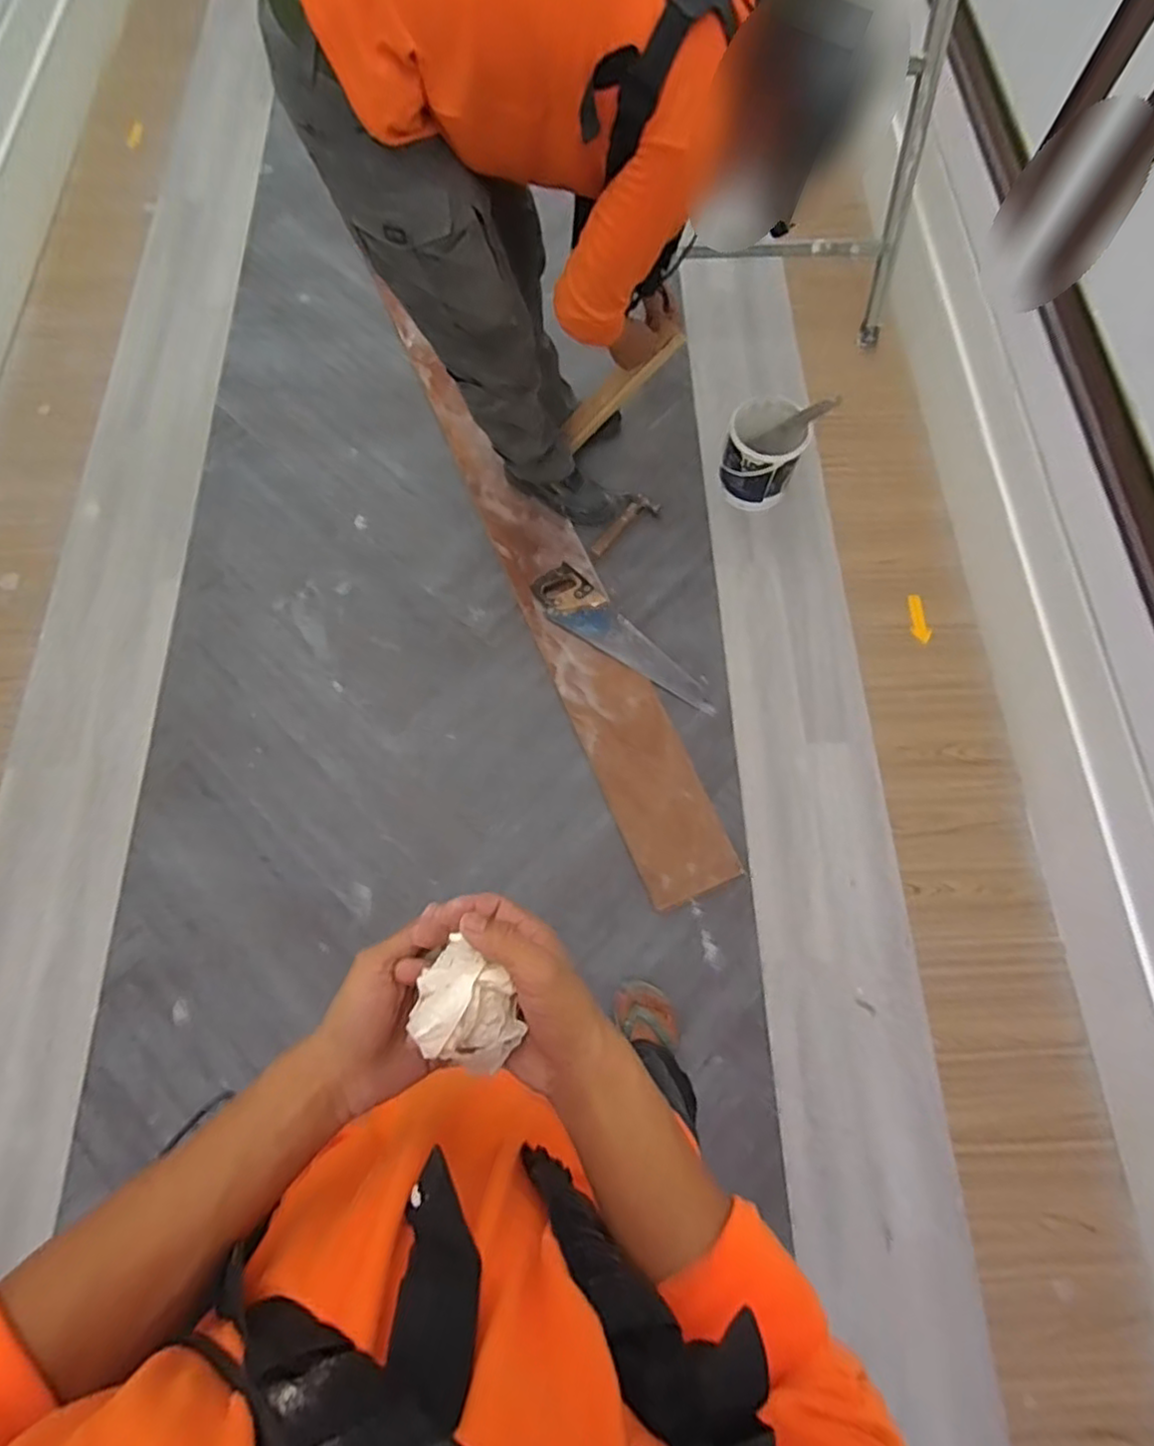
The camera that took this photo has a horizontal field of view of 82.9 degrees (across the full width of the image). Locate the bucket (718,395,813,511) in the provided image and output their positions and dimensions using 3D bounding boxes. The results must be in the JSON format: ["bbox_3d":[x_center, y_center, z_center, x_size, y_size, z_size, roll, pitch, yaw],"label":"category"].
[{"bbox_3d":[0.436,-0.636,1.555,0.181,0.162,0.203,25,75,8],"label":"bucket"}]

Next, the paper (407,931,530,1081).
[{"bbox_3d":[-0.062,0.166,0.377,0.065,0.040,0.053,36,76,9],"label":"paper"}]

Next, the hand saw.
[{"bbox_3d":[0.101,-0.176,1.483,0.484,0.033,0.117,43,76,14],"label":"hand saw"}]

